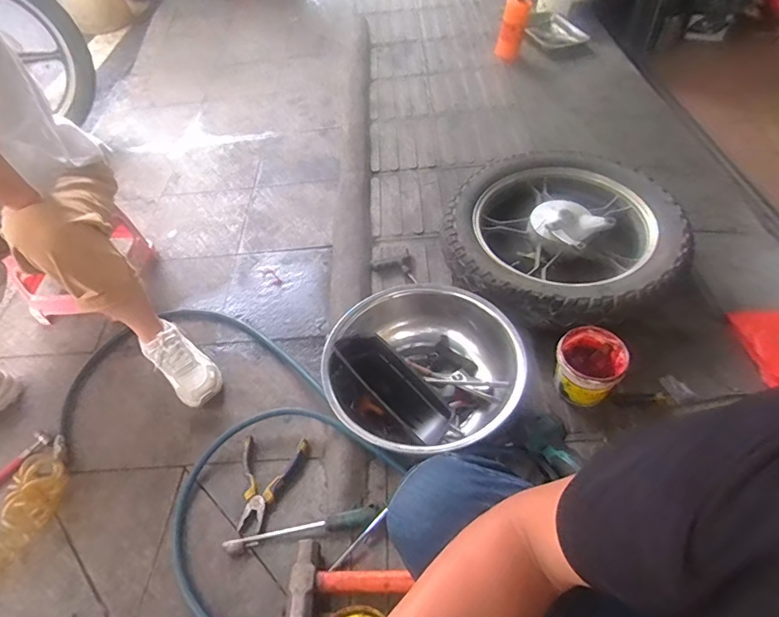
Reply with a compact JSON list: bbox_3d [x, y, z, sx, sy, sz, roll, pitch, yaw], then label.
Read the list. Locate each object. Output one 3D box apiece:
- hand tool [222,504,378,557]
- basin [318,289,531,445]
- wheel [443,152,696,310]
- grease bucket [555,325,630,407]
[{"bbox_3d":[-0.153,0.384,0.828,0.264,0.030,0.029,-12,51,-3],"label":"hand tool"},{"bbox_3d":[0.064,0.125,0.980,0.376,0.159,0.357,-31,54,-17],"label":"basin"},{"bbox_3d":[0.422,-0.184,1.215,0.531,0.158,0.515,-3,51,4],"label":"wheel"},{"bbox_3d":[0.393,0.115,0.963,0.123,0.115,0.127,-3,51,4],"label":"grease bucket"}]

